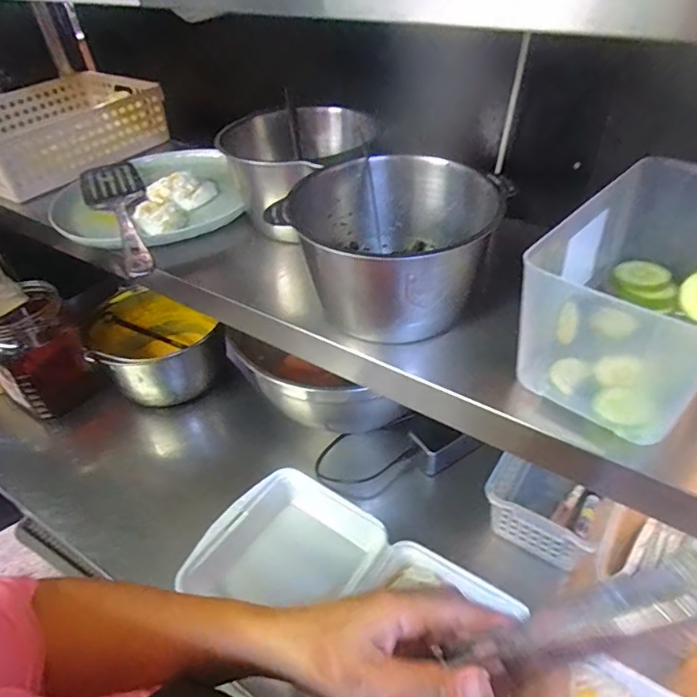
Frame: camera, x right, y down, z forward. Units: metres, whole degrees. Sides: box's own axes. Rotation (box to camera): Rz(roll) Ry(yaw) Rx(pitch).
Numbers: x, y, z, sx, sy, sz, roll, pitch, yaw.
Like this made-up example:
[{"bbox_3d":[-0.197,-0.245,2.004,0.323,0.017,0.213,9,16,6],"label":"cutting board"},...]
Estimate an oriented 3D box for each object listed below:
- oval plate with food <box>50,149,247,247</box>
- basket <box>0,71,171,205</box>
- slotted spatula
[{"bbox_3d":[-0.264,-0.198,0.673,0.234,0.033,0.250,-16,41,-13],"label":"oval plate with food"},{"bbox_3d":[-0.457,-0.339,0.807,0.217,0.092,0.291,22,47,27],"label":"basket"},{"bbox_3d":[-0.282,-0.169,0.634,0.074,0.031,0.309,-19,42,-16],"label":"slotted spatula"}]

